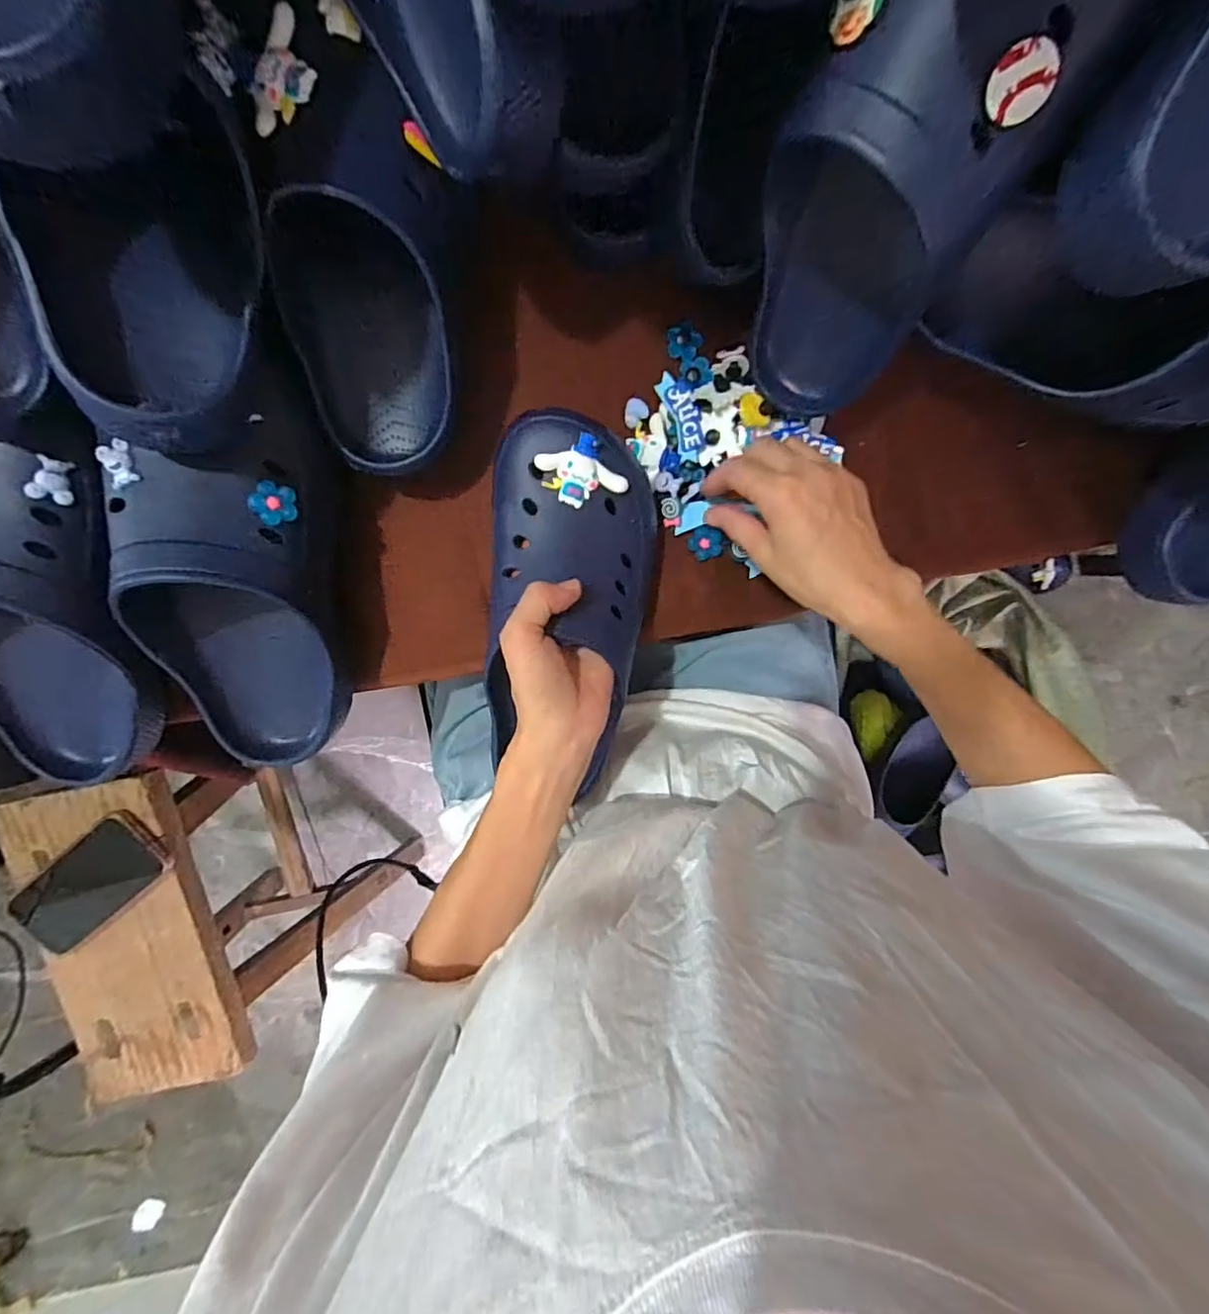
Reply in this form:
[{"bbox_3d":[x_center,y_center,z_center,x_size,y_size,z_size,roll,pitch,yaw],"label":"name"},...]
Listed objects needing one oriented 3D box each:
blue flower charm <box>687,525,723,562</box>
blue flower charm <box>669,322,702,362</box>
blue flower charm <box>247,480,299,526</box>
[{"bbox_3d":[0.073,-0.083,0.432,0.022,0.006,0.022,-25,100,2],"label":"blue flower charm"},{"bbox_3d":[0.055,-0.221,0.415,0.023,0.006,0.021,0,100,-3],"label":"blue flower charm"},{"bbox_3d":[-0.191,-0.088,0.341,0.025,0.004,0.024,-6,98,-42],"label":"blue flower charm"}]

